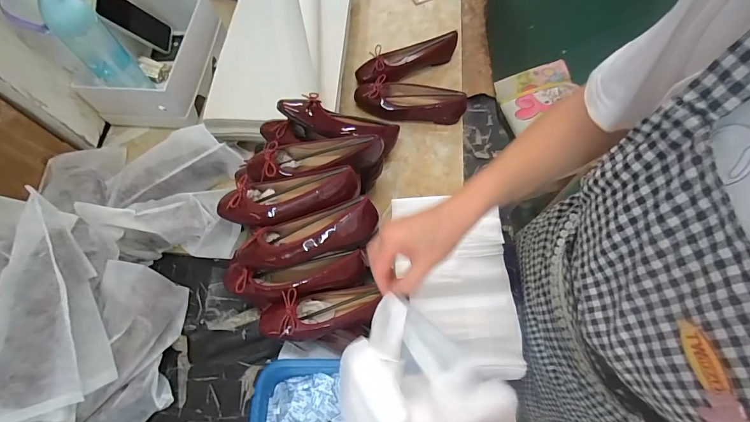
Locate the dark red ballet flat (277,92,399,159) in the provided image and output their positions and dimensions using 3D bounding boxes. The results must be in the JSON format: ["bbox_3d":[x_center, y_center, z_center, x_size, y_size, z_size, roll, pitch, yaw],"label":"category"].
[{"bbox_3d":[-0.060,-0.165,0.679,0.256,0.067,0.083,8,57,-31],"label":"dark red ballet flat"}]

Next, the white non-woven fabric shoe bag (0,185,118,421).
[{"bbox_3d":[-0.476,0.137,0.528,0.128,0.110,0.319,-5,82,-1],"label":"white non-woven fabric shoe bag"}]

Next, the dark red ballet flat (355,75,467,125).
[{"bbox_3d":[0.073,-0.243,0.789,0.235,0.082,0.090,3,67,2],"label":"dark red ballet flat"}]

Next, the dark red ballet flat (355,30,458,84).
[{"bbox_3d":[0.072,-0.350,0.816,0.241,0.056,0.078,-17,68,-6],"label":"dark red ballet flat"}]

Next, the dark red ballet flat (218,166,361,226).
[{"bbox_3d":[-0.145,-0.025,0.588,0.234,0.068,0.079,-5,66,0],"label":"dark red ballet flat"}]

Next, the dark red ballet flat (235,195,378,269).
[{"bbox_3d":[-0.110,0.038,0.562,0.237,0.052,0.066,-18,61,13],"label":"dark red ballet flat"}]

